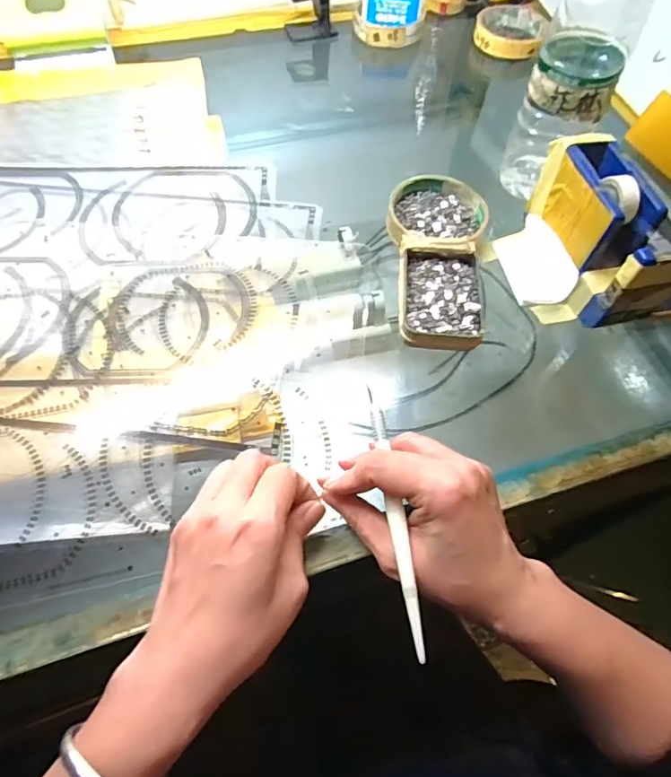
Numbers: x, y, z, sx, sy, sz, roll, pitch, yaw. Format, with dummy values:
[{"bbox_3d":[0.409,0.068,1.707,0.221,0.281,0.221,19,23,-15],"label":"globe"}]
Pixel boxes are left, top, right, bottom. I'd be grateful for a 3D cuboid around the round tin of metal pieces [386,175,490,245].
[{"bbox_3d":[0.087,-0.148,0.435,0.083,0.013,0.080,1,58,-2],"label":"round tin of metal pieces"}]

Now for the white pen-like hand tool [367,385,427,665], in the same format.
[{"bbox_3d":[0.033,0.067,0.282,0.009,0.004,0.148,-7,66,-7],"label":"white pen-like hand tool"}]

